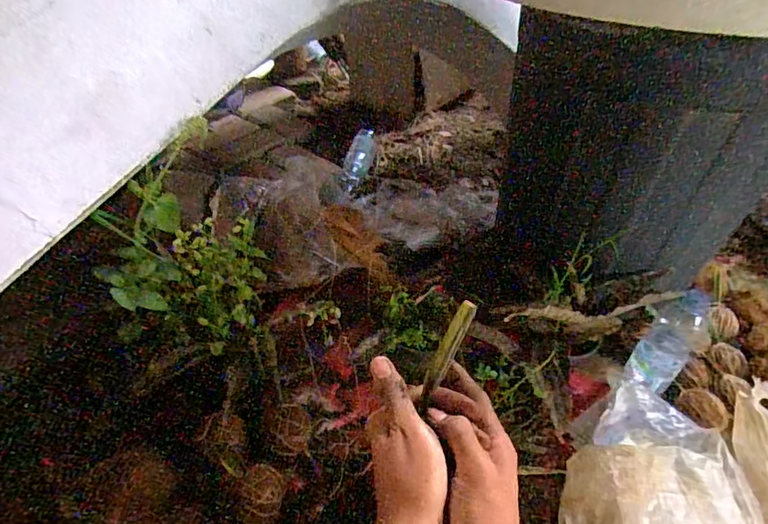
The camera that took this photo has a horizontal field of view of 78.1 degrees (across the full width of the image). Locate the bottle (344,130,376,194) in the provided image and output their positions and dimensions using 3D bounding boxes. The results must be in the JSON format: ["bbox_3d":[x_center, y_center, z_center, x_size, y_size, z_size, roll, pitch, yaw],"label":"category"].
[{"bbox_3d":[-0.067,-0.260,1.219,0.060,0.060,0.195,13,72,14],"label":"bottle"}]

